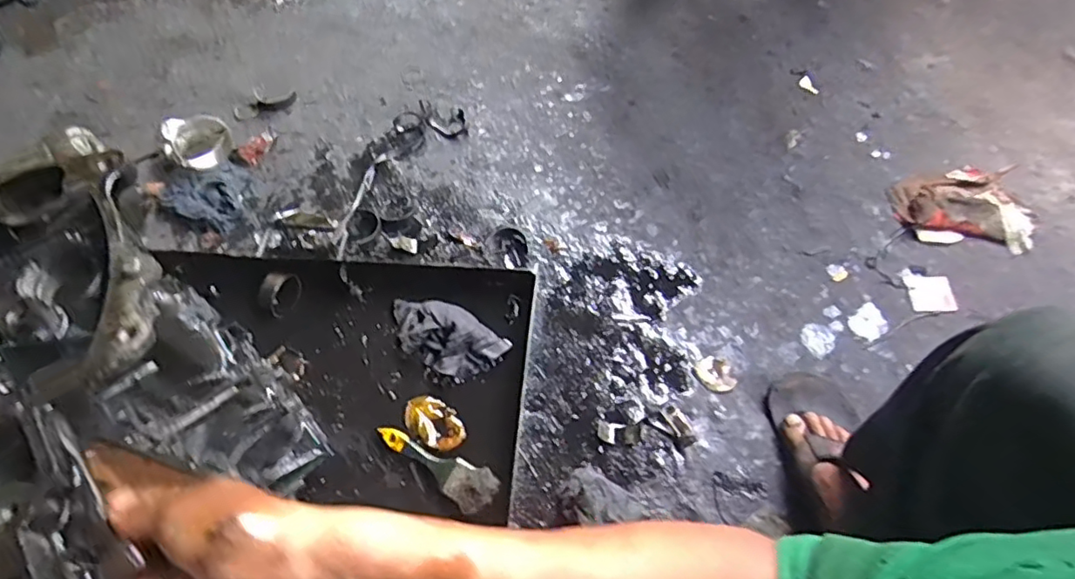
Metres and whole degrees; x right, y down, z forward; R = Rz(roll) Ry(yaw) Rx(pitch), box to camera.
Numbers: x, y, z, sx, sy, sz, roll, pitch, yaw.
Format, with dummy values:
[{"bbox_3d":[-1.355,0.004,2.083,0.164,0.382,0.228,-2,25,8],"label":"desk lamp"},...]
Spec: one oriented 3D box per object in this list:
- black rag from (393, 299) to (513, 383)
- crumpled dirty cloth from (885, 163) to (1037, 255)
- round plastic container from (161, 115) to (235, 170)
[{"bbox_3d":[-0.137,0.065,0.838,0.174,0.042,0.089,27,65,15],"label":"black rag"},{"bbox_3d":[0.688,-0.135,0.949,0.204,0.035,0.163,0,61,1],"label":"crumpled dirty cloth"},{"bbox_3d":[-0.597,-0.261,1.040,0.102,0.053,0.109,0,61,1],"label":"round plastic container"}]

